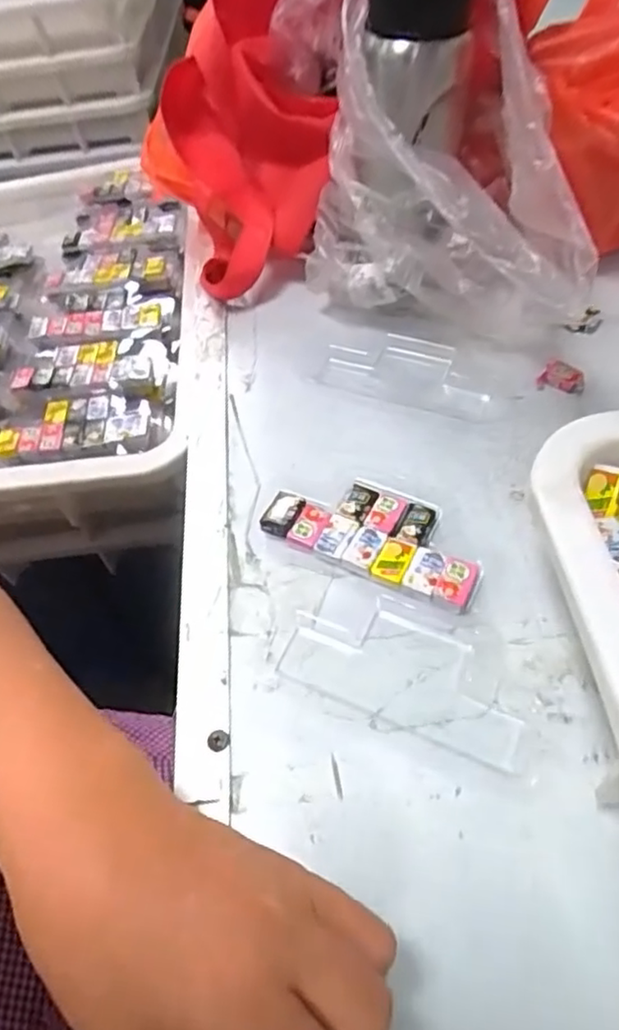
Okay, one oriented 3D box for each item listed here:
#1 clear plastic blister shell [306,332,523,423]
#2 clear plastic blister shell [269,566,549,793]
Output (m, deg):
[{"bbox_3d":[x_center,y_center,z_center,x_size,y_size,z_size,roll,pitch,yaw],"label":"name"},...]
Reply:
[{"bbox_3d":[0.069,-0.093,0.434,0.122,0.010,0.056,18,56,18],"label":"clear plastic blister shell"},{"bbox_3d":[0.051,0.073,0.313,0.122,0.007,0.063,18,56,19],"label":"clear plastic blister shell"}]

